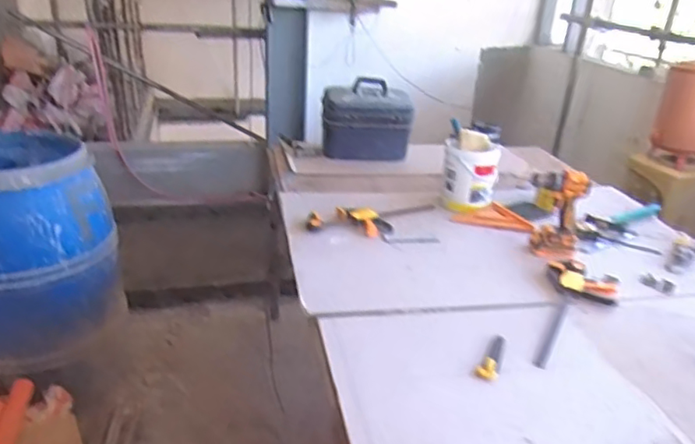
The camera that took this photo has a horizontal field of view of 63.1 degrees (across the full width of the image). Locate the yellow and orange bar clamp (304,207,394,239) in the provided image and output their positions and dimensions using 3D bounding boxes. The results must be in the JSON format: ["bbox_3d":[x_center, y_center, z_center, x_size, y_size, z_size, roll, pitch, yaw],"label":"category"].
[{"bbox_3d":[0.003,-0.003,1.682,0.243,0.037,0.165,2,24,-3],"label":"yellow and orange bar clamp"}]

